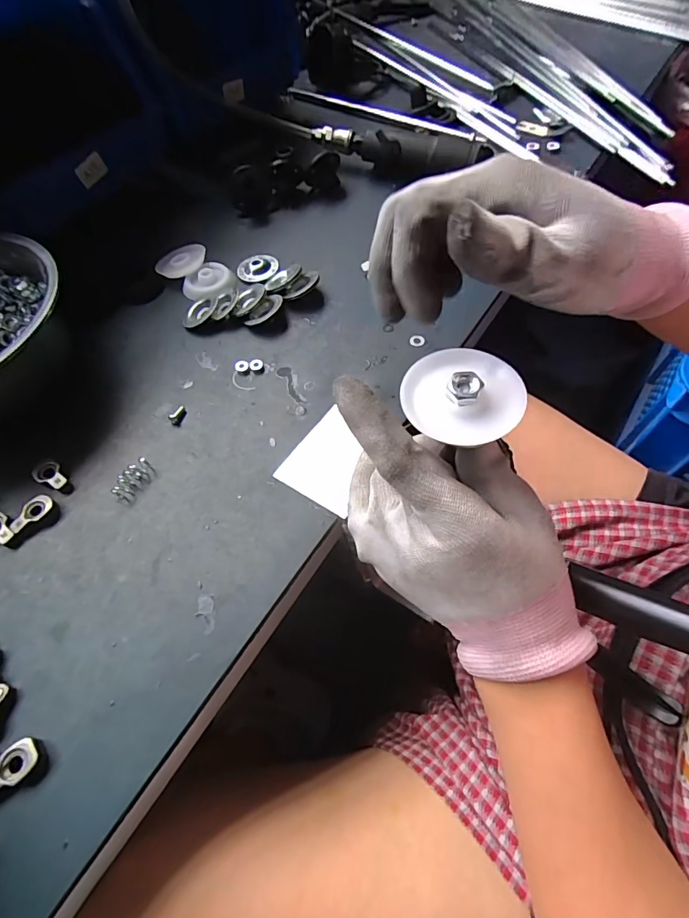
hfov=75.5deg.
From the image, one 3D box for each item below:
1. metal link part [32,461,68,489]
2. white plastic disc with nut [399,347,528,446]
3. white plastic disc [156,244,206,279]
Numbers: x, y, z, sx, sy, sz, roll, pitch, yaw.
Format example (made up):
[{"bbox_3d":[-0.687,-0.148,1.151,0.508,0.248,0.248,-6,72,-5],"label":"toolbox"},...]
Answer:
[{"bbox_3d":[-0.204,0.012,0.311,0.027,0.008,0.016,26,65,17],"label":"metal link part"},{"bbox_3d":[0.049,-0.028,0.183,0.048,0.011,0.048,-2,60,3],"label":"white plastic disc with nut"},{"bbox_3d":[-0.158,-0.192,0.430,0.047,0.008,0.047,-2,60,3],"label":"white plastic disc"}]

